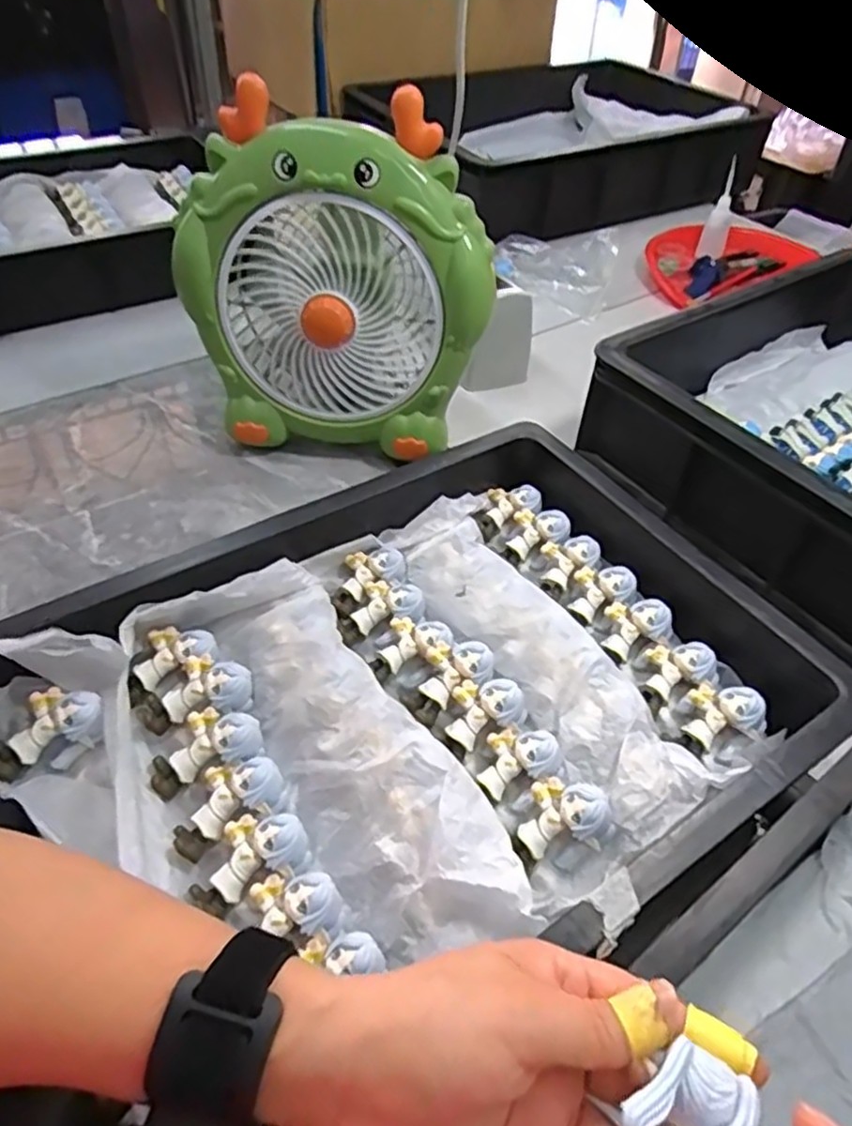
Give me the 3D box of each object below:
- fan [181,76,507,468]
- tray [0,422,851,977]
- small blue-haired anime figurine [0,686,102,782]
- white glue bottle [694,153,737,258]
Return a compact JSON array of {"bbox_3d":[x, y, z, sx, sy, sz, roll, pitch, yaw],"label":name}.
[{"bbox_3d":[-0.072,-0.223,0.566,0.251,0.250,0.084,8,47,4],"label":"fan"},{"bbox_3d":[-0.015,0.084,0.396,0.443,0.062,0.315,-23,53,-24],"label":"tray"},{"bbox_3d":[-0.215,0.096,0.384,0.038,0.019,0.057,24,50,18],"label":"small blue-haired anime figurine"},{"bbox_3d":[0.405,-0.480,0.926,0.036,0.109,0.032,20,49,15],"label":"white glue bottle"}]

